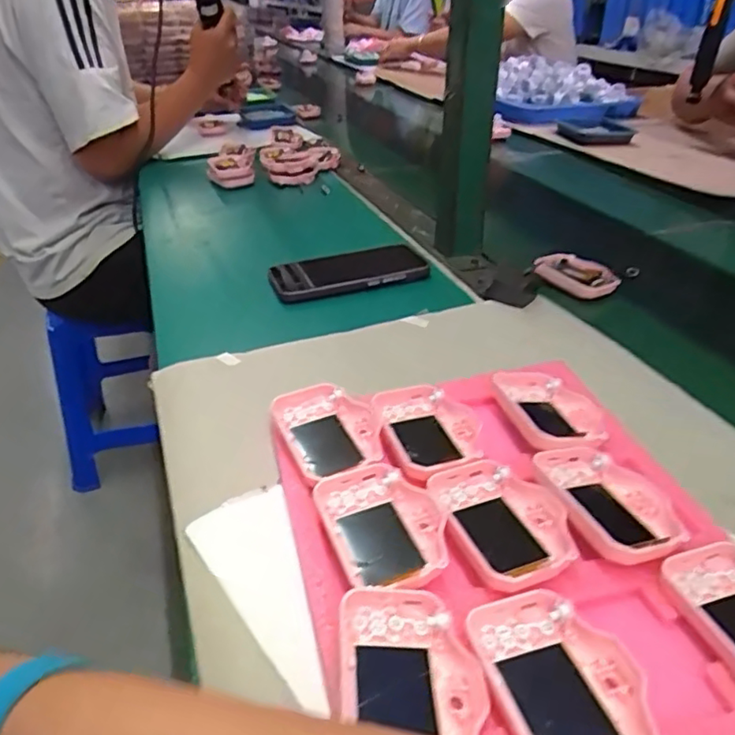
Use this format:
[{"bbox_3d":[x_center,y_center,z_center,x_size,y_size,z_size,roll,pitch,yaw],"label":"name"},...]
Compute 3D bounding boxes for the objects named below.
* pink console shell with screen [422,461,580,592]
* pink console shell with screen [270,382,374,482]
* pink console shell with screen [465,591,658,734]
[{"bbox_3d":[0.074,0.084,0.339,0.066,0.019,0.085,-15,36,-22],"label":"pink console shell with screen"},{"bbox_3d":[-0.025,0.041,0.406,0.058,0.018,0.082,-15,36,-22],"label":"pink console shell with screen"},{"bbox_3d":[0.085,0.136,0.265,0.062,0.018,0.084,-9,34,-13],"label":"pink console shell with screen"}]

